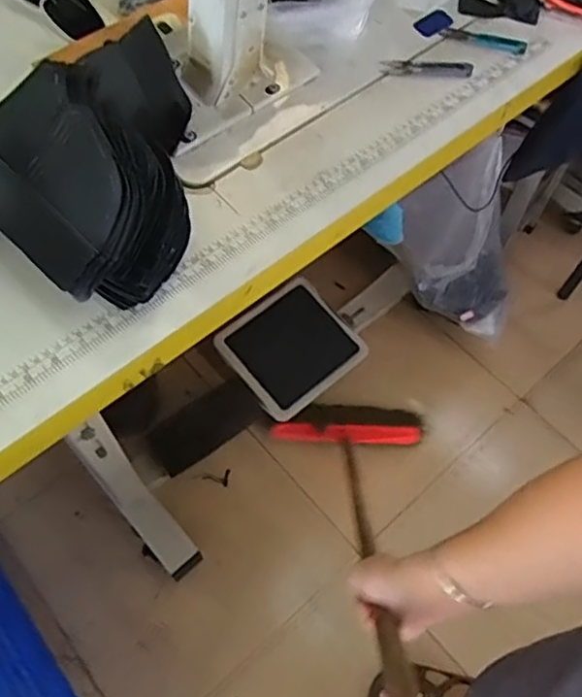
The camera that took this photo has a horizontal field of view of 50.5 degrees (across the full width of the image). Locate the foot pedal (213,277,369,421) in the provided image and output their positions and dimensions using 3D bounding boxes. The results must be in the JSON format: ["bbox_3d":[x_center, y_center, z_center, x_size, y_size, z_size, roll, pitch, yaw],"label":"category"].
[{"bbox_3d":[0.002,-0.007,1.289,0.252,0.017,0.228,-38,87,-18],"label":"foot pedal"}]

